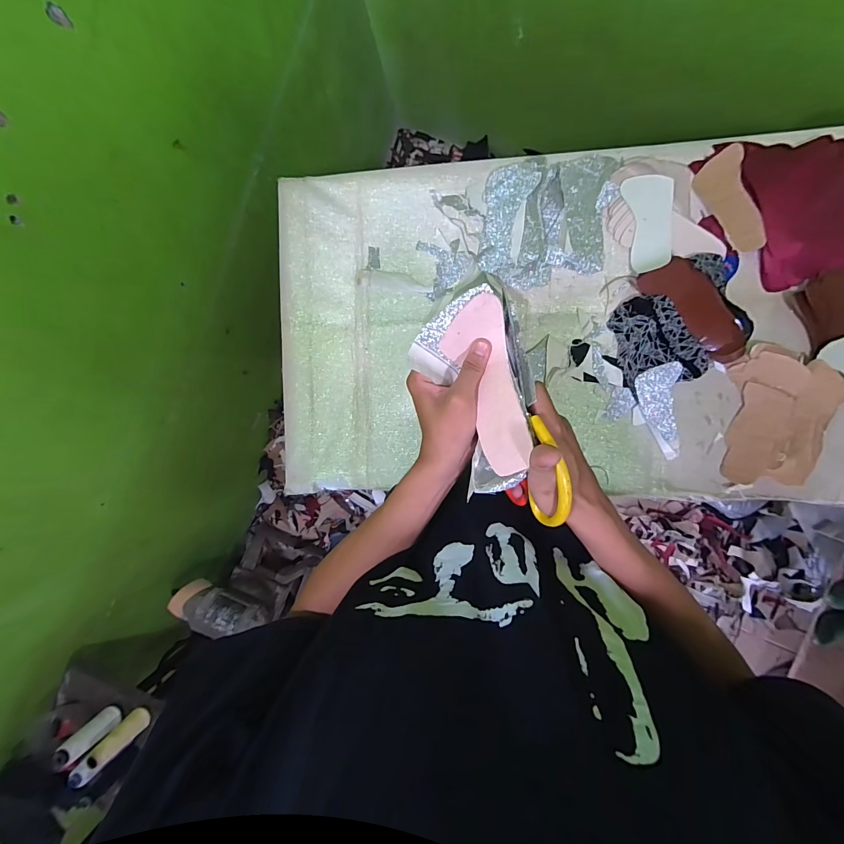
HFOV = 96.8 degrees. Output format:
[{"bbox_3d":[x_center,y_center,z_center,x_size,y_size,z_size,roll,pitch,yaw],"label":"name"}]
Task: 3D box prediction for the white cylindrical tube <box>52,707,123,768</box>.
[{"bbox_3d":[-0.691,0.650,0.778,0.043,0.109,0.032,46,126,4],"label":"white cylindrical tube"}]

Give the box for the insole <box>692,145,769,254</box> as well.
[{"bbox_3d":[0.510,-0.360,0.615,0.067,0.017,0.166,-22,88,32],"label":"insole"}]

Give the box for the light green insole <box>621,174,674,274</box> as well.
[{"bbox_3d":[0.381,-0.333,0.624,0.068,0.008,0.152,-7,97,31],"label":"light green insole"}]

